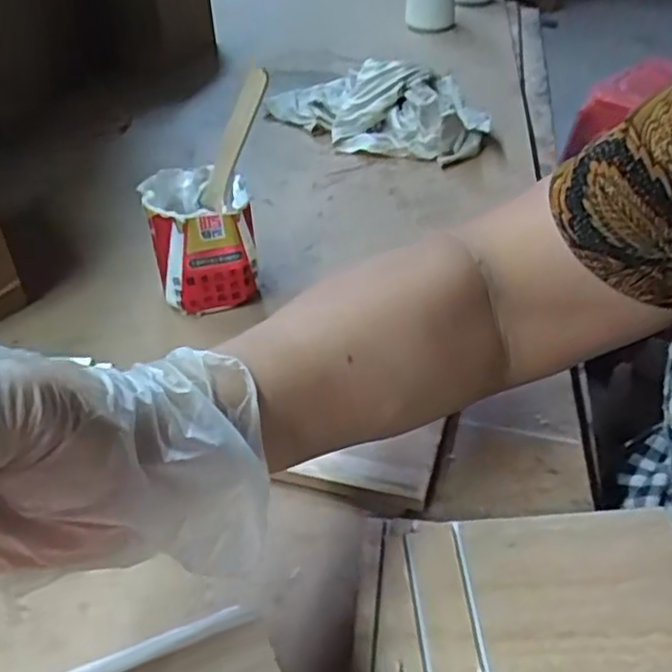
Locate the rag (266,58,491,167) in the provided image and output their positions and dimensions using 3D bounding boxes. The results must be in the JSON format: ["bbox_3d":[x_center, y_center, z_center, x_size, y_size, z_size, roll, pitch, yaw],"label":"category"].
[{"bbox_3d":[0.040,-0.223,0.687,0.216,0.064,0.110,27,46,29],"label":"rag"}]

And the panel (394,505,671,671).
[{"bbox_3d":[0.090,0.119,0.290,0.124,0.008,0.108,-5,39,0],"label":"panel"}]

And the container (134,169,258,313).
[{"bbox_3d":[-0.090,-0.064,0.485,0.070,0.080,0.068,-10,40,-13],"label":"container"}]

